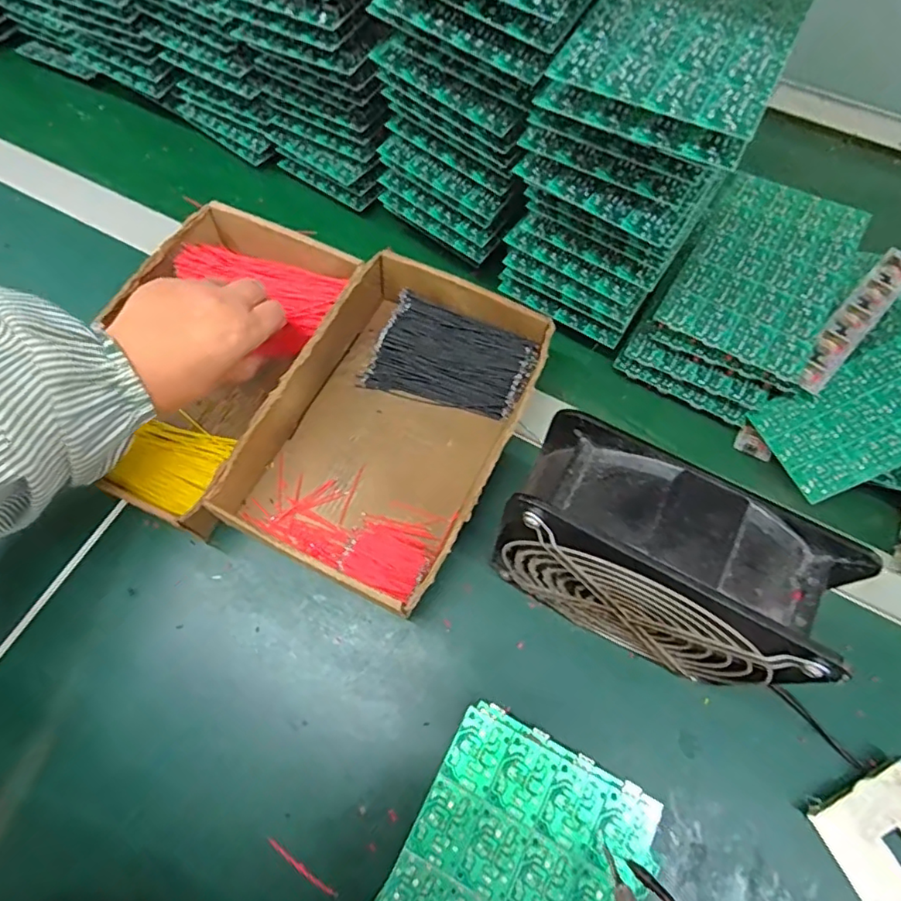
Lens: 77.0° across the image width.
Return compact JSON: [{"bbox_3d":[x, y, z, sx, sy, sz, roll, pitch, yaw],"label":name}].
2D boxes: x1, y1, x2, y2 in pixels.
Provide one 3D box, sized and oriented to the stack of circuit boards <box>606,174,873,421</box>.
[{"bbox_3d":[0.227,-0.123,0.434,0.113,0.049,0.198,29,69,13],"label":"stack of circuit boards"}]

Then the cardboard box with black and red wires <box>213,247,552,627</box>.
[{"bbox_3d":[-0.037,-0.020,0.398,0.153,0.047,0.236,24,68,11],"label":"cardboard box with black and red wires"}]

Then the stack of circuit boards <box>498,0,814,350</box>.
[{"bbox_3d":[0.127,-0.201,0.382,0.116,0.176,0.174,29,69,13],"label":"stack of circuit boards"}]

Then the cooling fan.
[{"bbox_3d":[0.100,0.067,0.302,0.149,0.154,0.059,27,69,12],"label":"cooling fan"}]

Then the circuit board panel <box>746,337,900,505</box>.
[{"bbox_3d":[0.303,-0.035,0.373,0.177,0.004,0.077,-29,59,10],"label":"circuit board panel"}]

